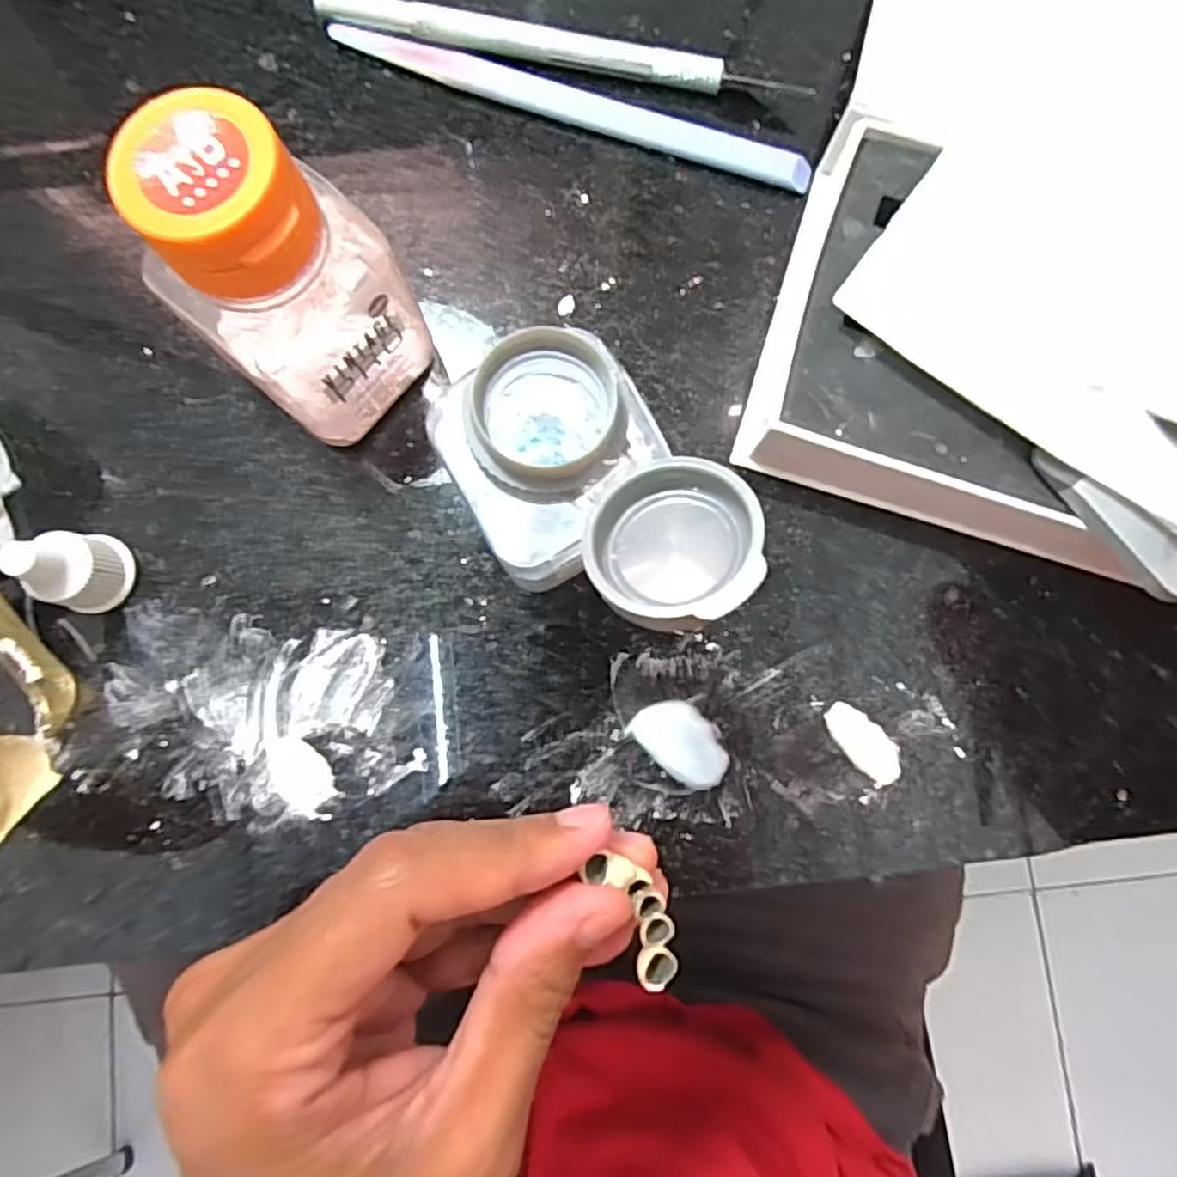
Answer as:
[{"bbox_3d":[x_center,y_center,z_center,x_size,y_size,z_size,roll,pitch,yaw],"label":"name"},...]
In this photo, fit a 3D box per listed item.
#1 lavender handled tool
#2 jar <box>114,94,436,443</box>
[{"bbox_3d":[-0.004,-0.138,0.194,0.137,0.004,0.011,19,84,0],"label":"lavender handled tool"},{"bbox_3d":[-0.063,-0.062,0.149,0.038,0.074,0.035,-45,86,-4],"label":"jar"}]

